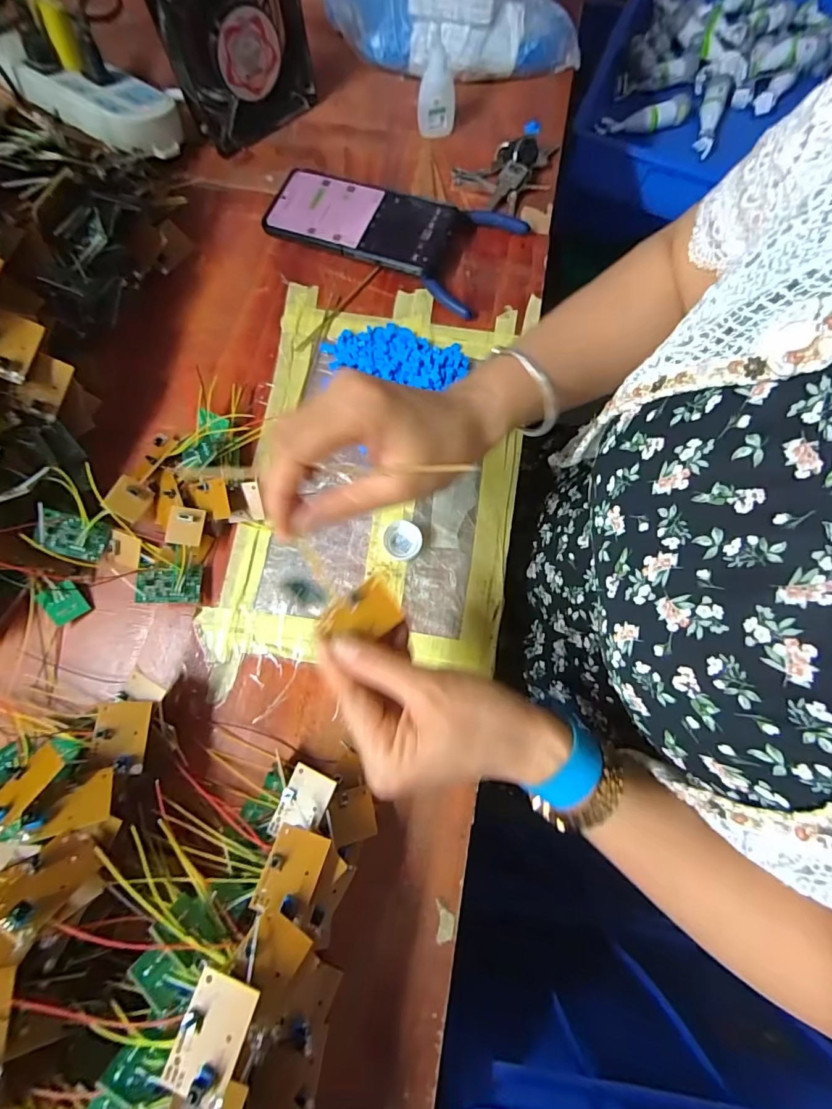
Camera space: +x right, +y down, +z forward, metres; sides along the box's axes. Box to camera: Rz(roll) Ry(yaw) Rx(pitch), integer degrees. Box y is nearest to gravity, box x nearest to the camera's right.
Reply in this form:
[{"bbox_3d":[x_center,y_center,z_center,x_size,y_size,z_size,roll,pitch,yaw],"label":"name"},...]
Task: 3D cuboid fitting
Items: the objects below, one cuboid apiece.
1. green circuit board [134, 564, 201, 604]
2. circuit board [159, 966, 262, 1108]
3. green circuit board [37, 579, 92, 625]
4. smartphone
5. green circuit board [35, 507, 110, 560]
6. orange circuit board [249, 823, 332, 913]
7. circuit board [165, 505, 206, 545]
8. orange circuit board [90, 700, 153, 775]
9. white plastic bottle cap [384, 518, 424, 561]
[{"bbox_3d":[-0.187,0.022,0.348,0.043,0.004,0.029,2,78,-20],"label":"green circuit board"},{"bbox_3d":[-0.096,0.226,0.213,0.031,0.016,0.043,17,78,4],"label":"circuit board"},{"bbox_3d":[-0.269,0.036,0.349,0.027,0.004,0.029,-35,98,-16],"label":"green circuit board"},{"bbox_3d":[-0.054,-0.308,0.423,0.175,0.012,0.080,19,78,10],"label":"smartphone"},{"bbox_3d":[-0.261,-0.016,0.348,0.043,0.005,0.034,15,86,-31],"label":"green circuit board"},{"bbox_3d":[-0.071,0.182,0.264,0.032,0.014,0.041,16,63,5],"label":"orange circuit board"},{"bbox_3d":[-0.178,-0.022,0.353,0.026,0.005,0.029,8,91,-5],"label":"circuit board"},{"bbox_3d":[-0.193,0.119,0.300,0.033,0.004,0.043,7,66,-15],"label":"orange circuit board"},{"bbox_3d":[-0.010,-0.011,0.364,0.030,0.009,0.032,0,75,1],"label":"white plastic bottle cap"}]

